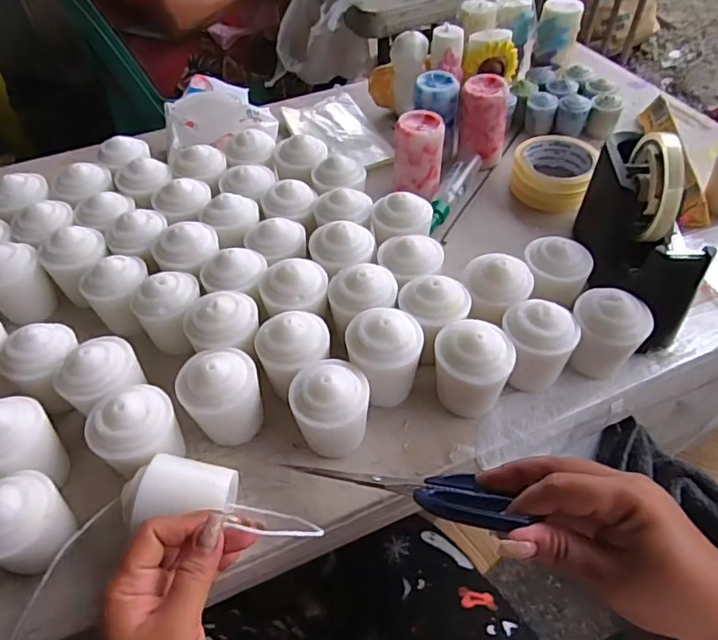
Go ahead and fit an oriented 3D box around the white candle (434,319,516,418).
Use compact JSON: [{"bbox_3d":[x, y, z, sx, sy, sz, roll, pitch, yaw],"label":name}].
[{"bbox_3d":[0.084,0.040,0.420,0.054,0.072,0.048,24,55,20],"label":"white candle"}]

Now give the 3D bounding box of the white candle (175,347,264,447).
[{"bbox_3d":[-0.101,0.057,0.414,0.054,0.065,0.052,-1,50,1],"label":"white candle"}]

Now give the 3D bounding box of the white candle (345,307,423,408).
[{"bbox_3d":[0.020,0.031,0.424,0.057,0.068,0.052,-1,50,1],"label":"white candle"}]

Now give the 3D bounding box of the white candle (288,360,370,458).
[{"bbox_3d":[-0.020,0.068,0.402,0.055,0.067,0.053,-1,50,1],"label":"white candle"}]

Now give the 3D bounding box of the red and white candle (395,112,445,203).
[{"bbox_3d":[0.064,-0.177,0.592,0.050,0.075,0.052,0,50,2],"label":"red and white candle"}]

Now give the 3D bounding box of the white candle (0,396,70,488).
[{"bbox_3d":[-0.241,0.091,0.381,0.056,0.067,0.048,-26,54,-18],"label":"white candle"}]

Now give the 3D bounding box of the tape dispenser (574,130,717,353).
[{"bbox_3d":[0.235,-0.072,0.477,0.060,0.140,0.190,-6,50,-3],"label":"tape dispenser"}]

